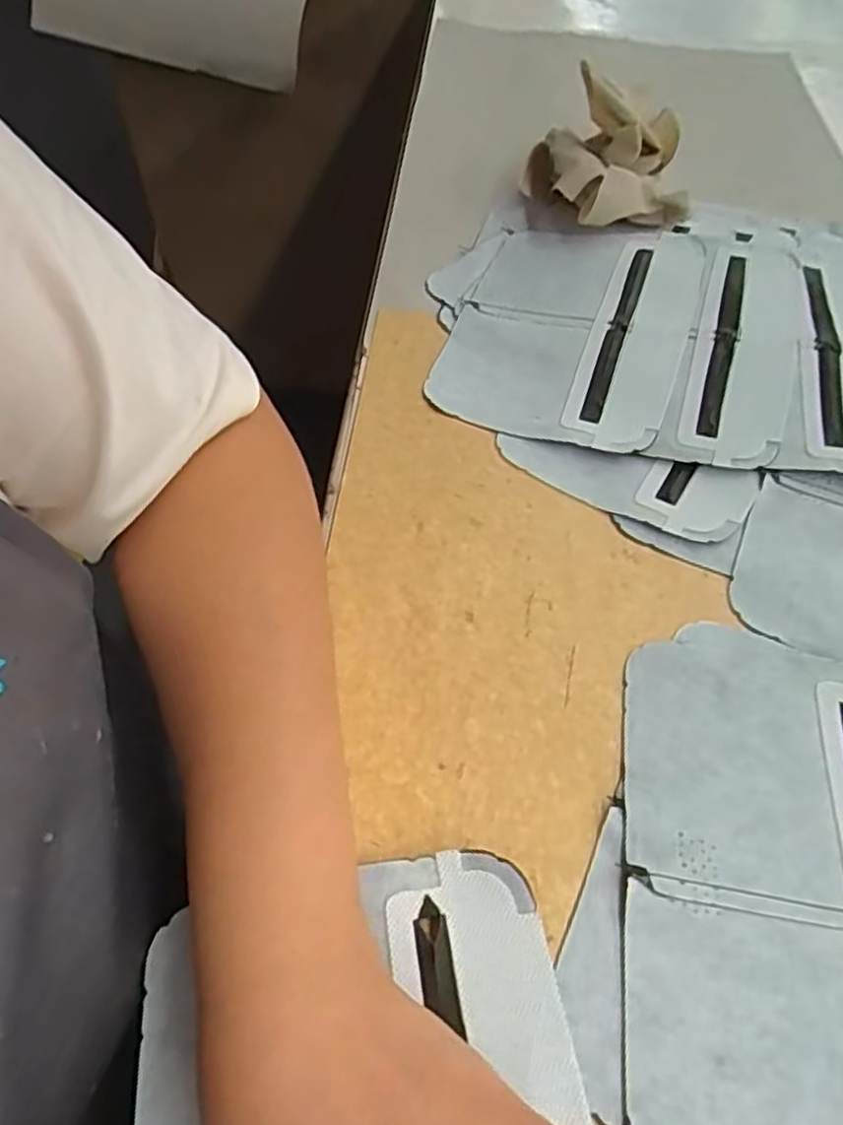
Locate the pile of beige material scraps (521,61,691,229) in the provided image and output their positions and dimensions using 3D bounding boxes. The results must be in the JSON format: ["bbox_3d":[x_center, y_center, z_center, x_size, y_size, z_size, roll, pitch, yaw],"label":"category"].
[{"bbox_3d":[0.131,-0.284,0.515,0.109,0.068,0.110,9,54,5],"label":"pile of beige material scraps"}]

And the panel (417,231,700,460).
[{"bbox_3d":[0.088,-0.146,0.437,0.130,0.029,0.183,16,55,11],"label":"panel"}]

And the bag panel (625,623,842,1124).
[{"bbox_3d":[0.137,0.115,0.257,0.125,0.004,0.197,8,54,5],"label":"bag panel"}]

